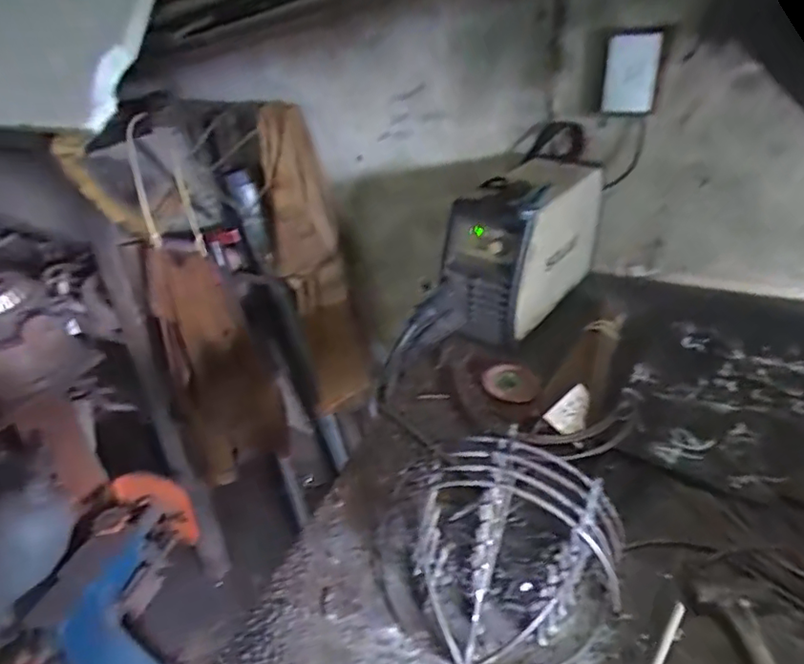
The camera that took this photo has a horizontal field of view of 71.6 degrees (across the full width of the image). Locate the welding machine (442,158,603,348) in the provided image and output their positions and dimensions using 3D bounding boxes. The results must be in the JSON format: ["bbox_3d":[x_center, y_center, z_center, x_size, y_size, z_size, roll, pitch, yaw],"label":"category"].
[{"bbox_3d":[0.207,-0.154,0.945,0.139,0.220,0.337,21,39,32],"label":"welding machine"}]

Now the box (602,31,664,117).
[{"bbox_3d":[0.389,-0.439,0.950,0.086,0.127,0.027,1,33,6],"label":"box"}]

